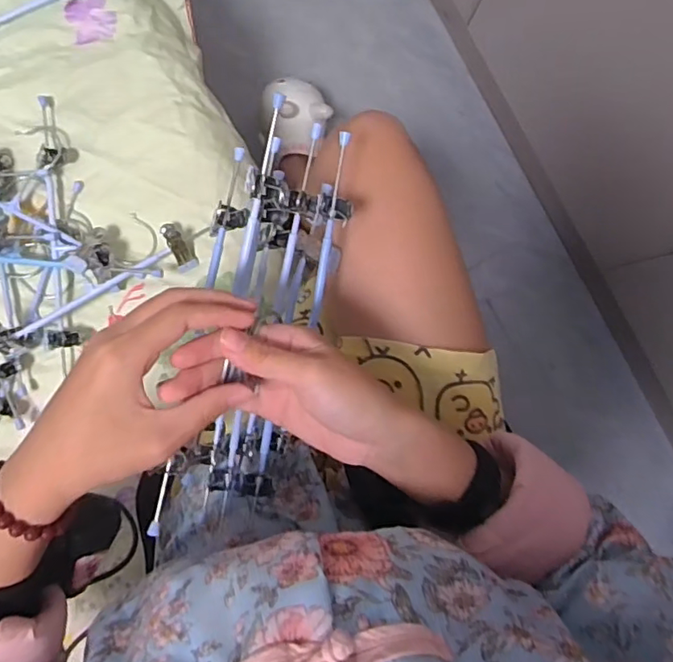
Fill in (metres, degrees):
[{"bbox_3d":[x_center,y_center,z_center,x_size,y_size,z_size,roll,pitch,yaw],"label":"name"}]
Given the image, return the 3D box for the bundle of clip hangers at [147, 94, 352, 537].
[{"bbox_3d":[-0.062,0.004,0.416,0.093,0.065,0.273,13,93,-4],"label":"bundle of clip hangers"}]

